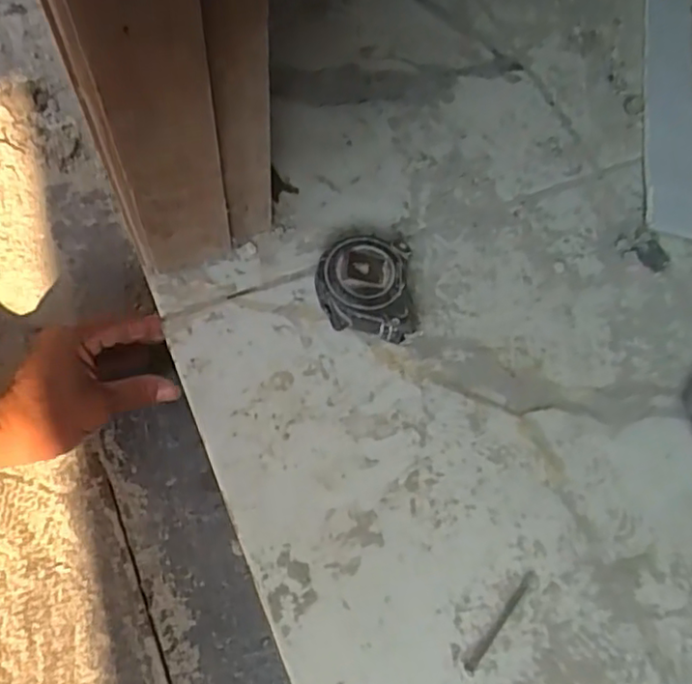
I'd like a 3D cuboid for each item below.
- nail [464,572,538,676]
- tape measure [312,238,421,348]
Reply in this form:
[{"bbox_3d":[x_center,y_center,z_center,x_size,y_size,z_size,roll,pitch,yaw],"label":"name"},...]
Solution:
[{"bbox_3d":[0.100,0.178,0.395,0.009,0.004,0.076,43,69,12],"label":"nail"},{"bbox_3d":[0.013,-0.039,0.463,0.070,0.035,0.080,1,67,-7],"label":"tape measure"}]

